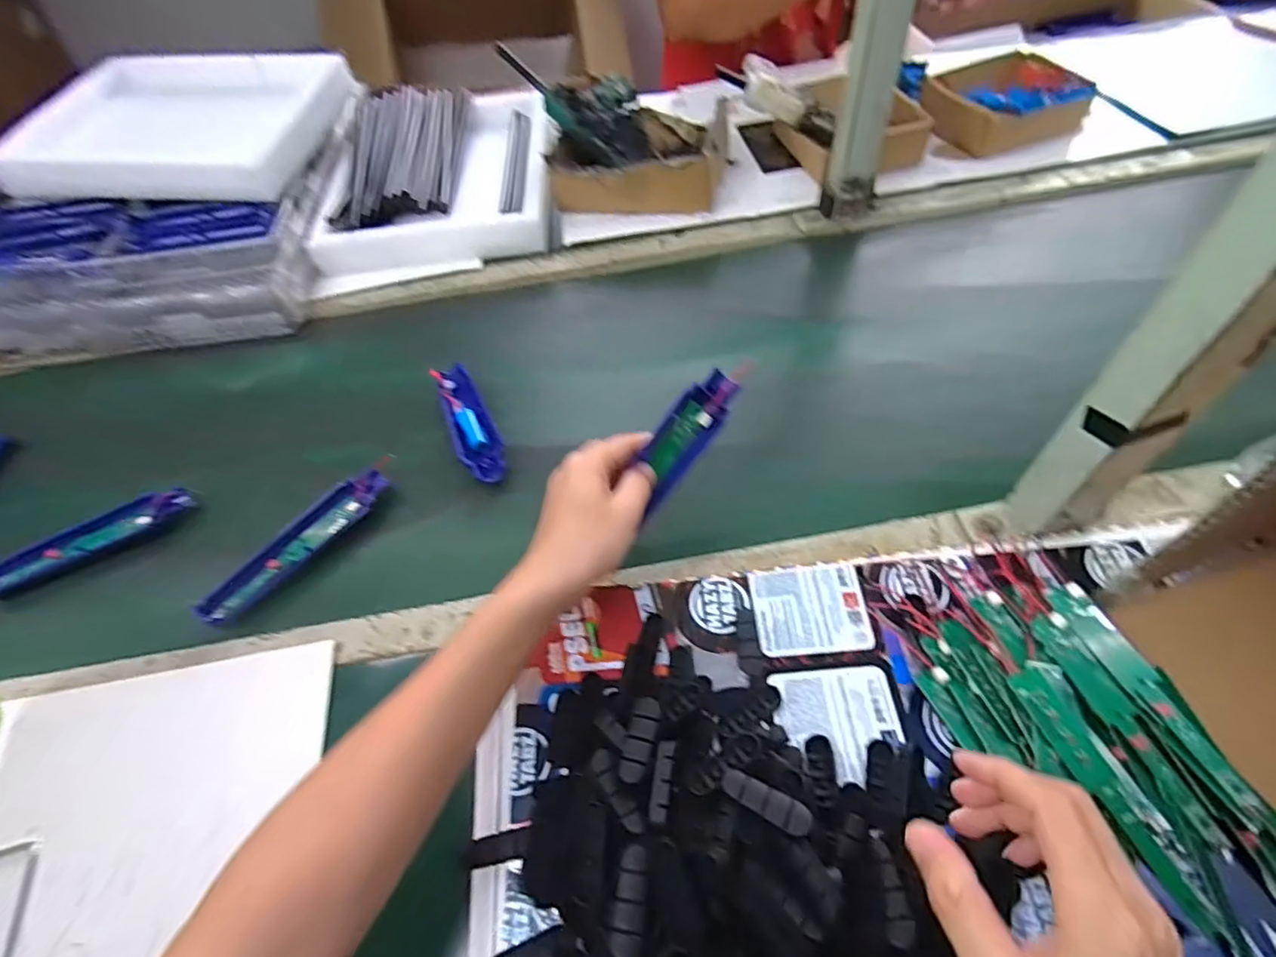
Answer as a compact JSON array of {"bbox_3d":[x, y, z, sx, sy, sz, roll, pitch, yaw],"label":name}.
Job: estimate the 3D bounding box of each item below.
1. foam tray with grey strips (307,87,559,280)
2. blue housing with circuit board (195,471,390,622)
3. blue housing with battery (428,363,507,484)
[{"bbox_3d":[-0.272,-0.425,0.829,0.297,0.066,0.378,-9,53,-1],"label":"foam tray with grey strips"},{"bbox_3d":[-0.290,0.054,0.513,0.032,0.026,0.169,35,64,27],"label":"blue housing with circuit board"},{"bbox_3d":[-0.163,-0.054,0.580,0.039,0.026,0.163,-25,55,-12],"label":"blue housing with battery"}]

